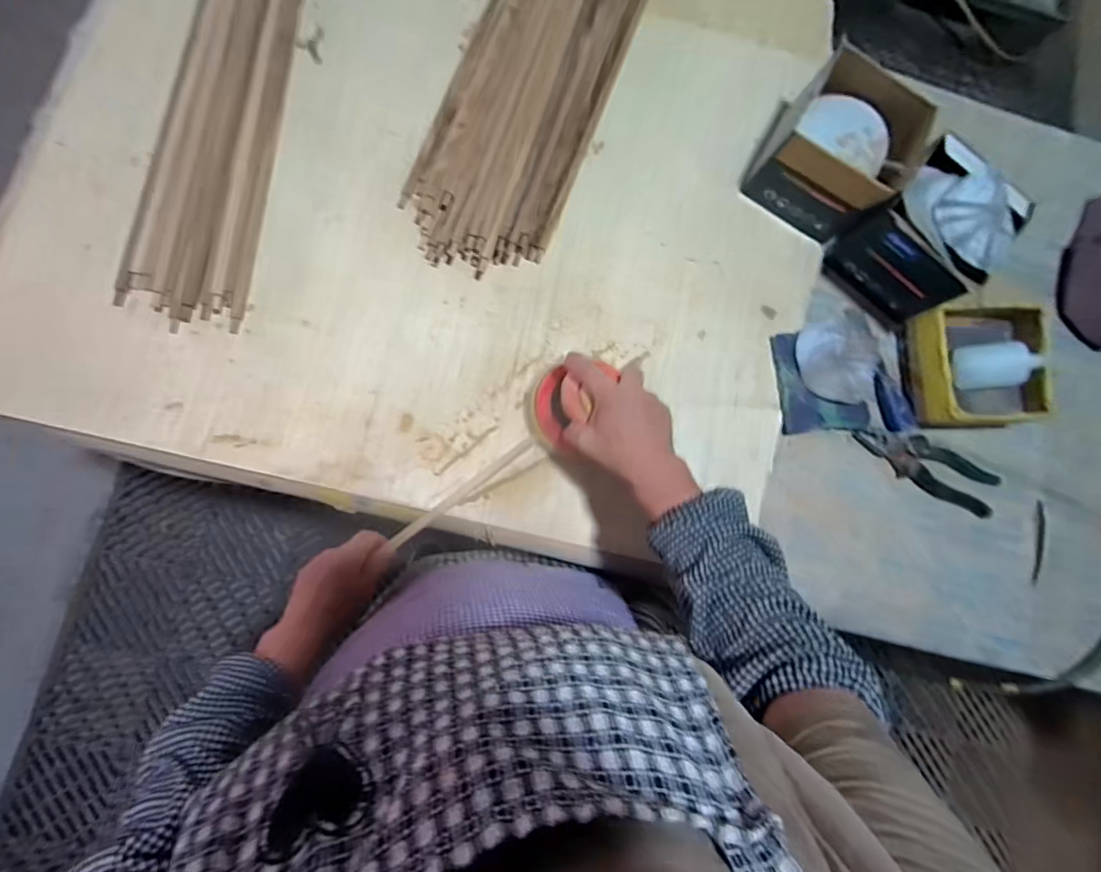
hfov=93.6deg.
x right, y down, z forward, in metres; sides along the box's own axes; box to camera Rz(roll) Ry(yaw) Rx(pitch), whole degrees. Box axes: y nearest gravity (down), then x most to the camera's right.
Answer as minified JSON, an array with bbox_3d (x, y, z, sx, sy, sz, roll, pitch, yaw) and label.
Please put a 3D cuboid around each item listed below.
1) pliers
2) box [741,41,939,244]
[{"bbox_3d":[0.460,0.034,0.631,0.181,0.013,0.056,30,81,-3],"label":"pliers"},{"bbox_3d":[0.337,-0.333,0.614,0.149,0.101,0.147,29,81,-3],"label":"box"}]

